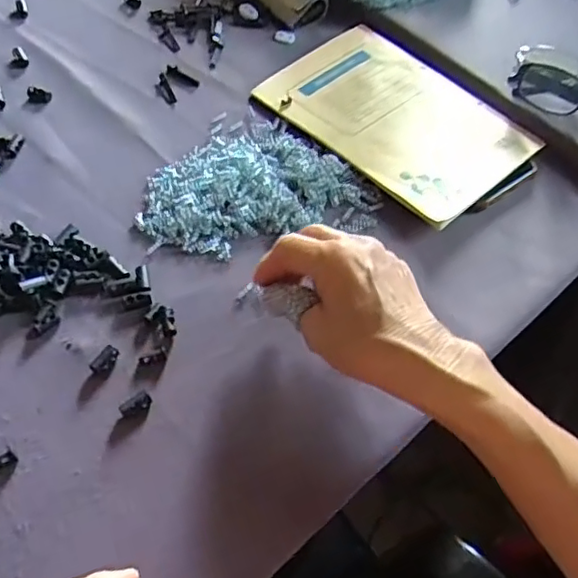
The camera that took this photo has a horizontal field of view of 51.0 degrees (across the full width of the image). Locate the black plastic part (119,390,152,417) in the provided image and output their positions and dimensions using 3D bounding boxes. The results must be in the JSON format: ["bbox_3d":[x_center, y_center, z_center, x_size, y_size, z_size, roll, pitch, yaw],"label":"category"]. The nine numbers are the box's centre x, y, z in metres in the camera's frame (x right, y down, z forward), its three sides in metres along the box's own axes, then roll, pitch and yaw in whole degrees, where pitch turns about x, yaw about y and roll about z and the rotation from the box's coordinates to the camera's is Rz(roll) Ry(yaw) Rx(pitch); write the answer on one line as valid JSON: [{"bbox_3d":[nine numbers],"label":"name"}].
[{"bbox_3d":[-0.089,0.067,0.350,0.018,0.010,0.008,-25,62,-20],"label":"black plastic part"}]

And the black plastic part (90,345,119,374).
[{"bbox_3d":[-0.111,0.043,0.366,0.011,0.004,0.018,28,58,13],"label":"black plastic part"}]

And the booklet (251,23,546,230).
[{"bbox_3d":[0.088,-0.147,0.506,0.146,0.008,0.208,-37,66,-26],"label":"booklet"}]

